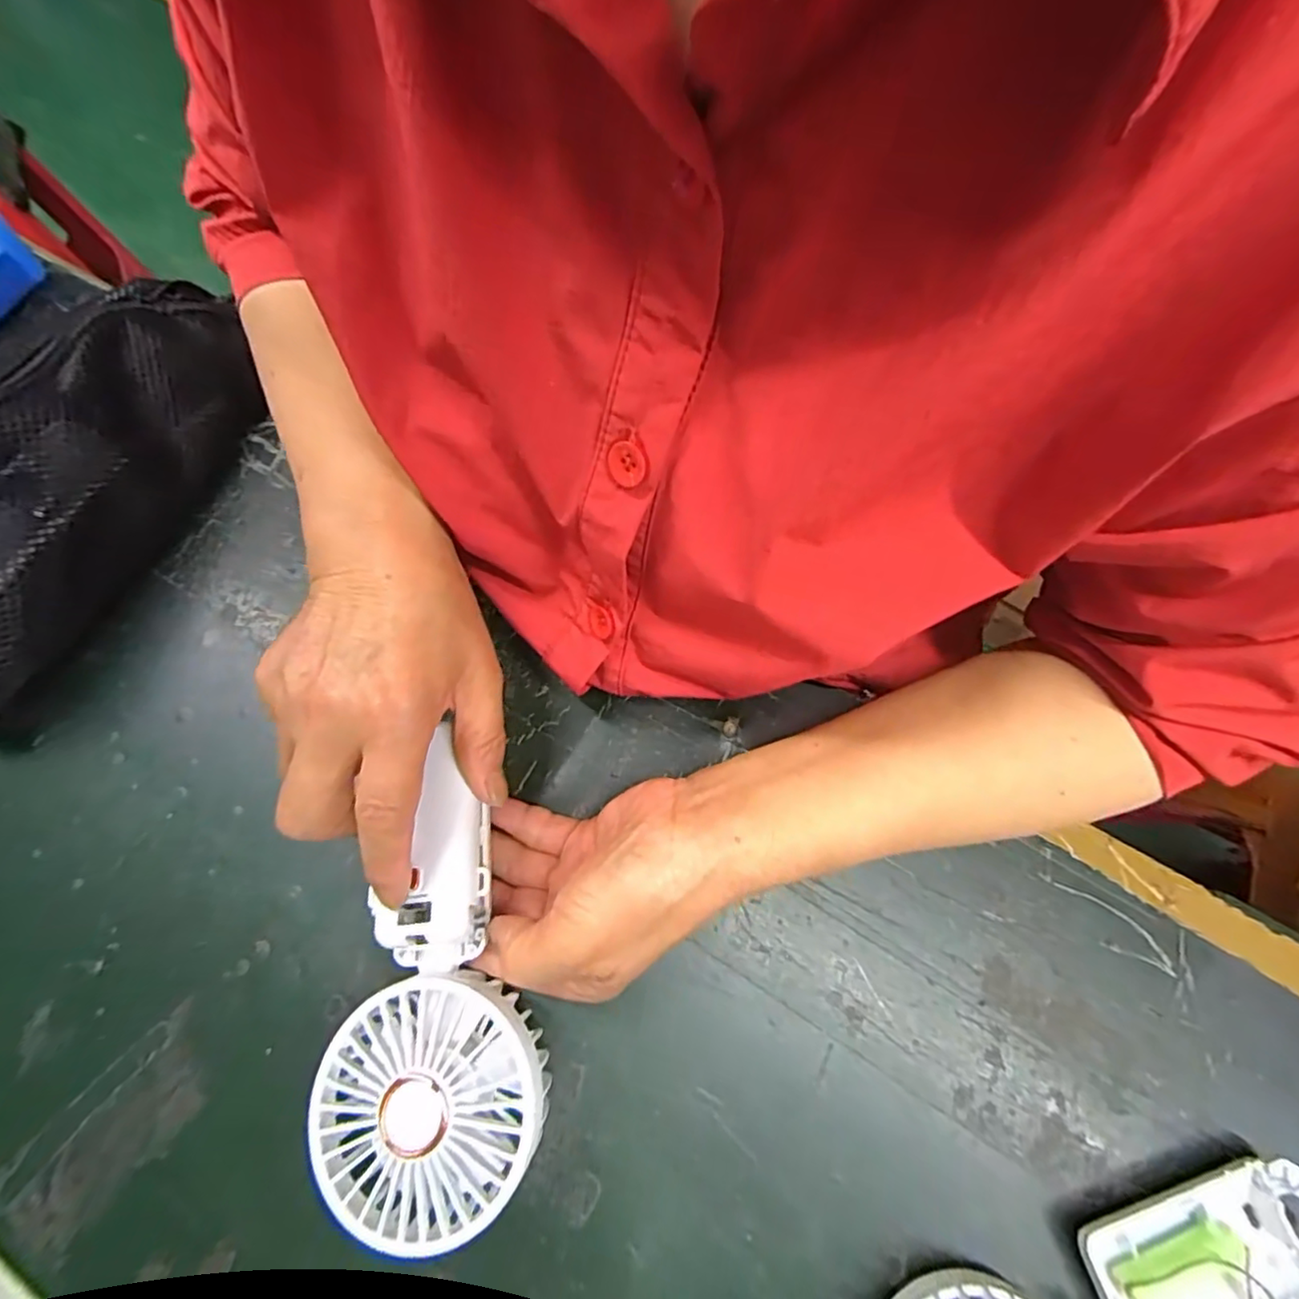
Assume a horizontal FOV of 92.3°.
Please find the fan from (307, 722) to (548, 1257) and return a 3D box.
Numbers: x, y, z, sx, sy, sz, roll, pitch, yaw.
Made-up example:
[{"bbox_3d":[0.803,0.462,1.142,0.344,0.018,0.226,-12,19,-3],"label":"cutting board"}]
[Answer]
[{"bbox_3d":[-0.083,0.131,0.257,0.085,0.032,0.172,0,73,1],"label":"fan"}]

